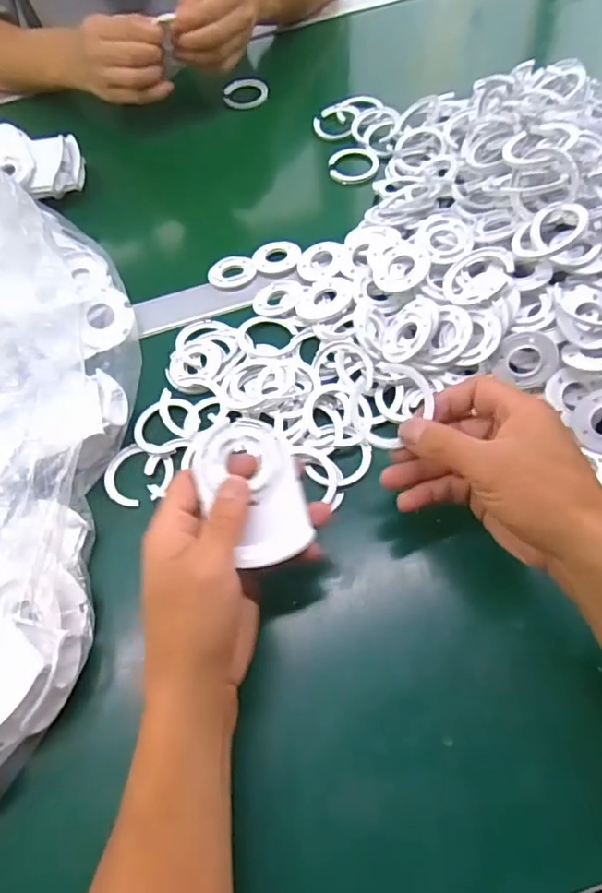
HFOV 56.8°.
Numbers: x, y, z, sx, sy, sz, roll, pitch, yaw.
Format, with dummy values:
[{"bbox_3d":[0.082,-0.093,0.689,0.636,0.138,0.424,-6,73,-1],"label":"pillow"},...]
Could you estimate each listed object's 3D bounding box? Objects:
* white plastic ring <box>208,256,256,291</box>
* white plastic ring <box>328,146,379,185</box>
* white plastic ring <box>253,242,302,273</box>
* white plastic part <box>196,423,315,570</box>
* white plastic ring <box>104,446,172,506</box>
[{"bbox_3d":[-0.063,-0.158,0.506,0.042,0.004,0.039,-1,65,2],"label":"white plastic ring"},{"bbox_3d":[0.054,-0.288,0.571,0.052,0.009,0.052,-3,61,5],"label":"white plastic ring"},{"bbox_3d":[-0.022,-0.174,0.508,0.044,0.007,0.039,1,65,3],"label":"white plastic ring"},{"bbox_3d":[-0.028,0.025,0.324,0.054,0.019,0.084,-19,65,-6],"label":"white plastic part"},{"bbox_3d":[-0.125,0.023,0.420,0.047,0.006,0.046,-1,65,2],"label":"white plastic ring"}]

